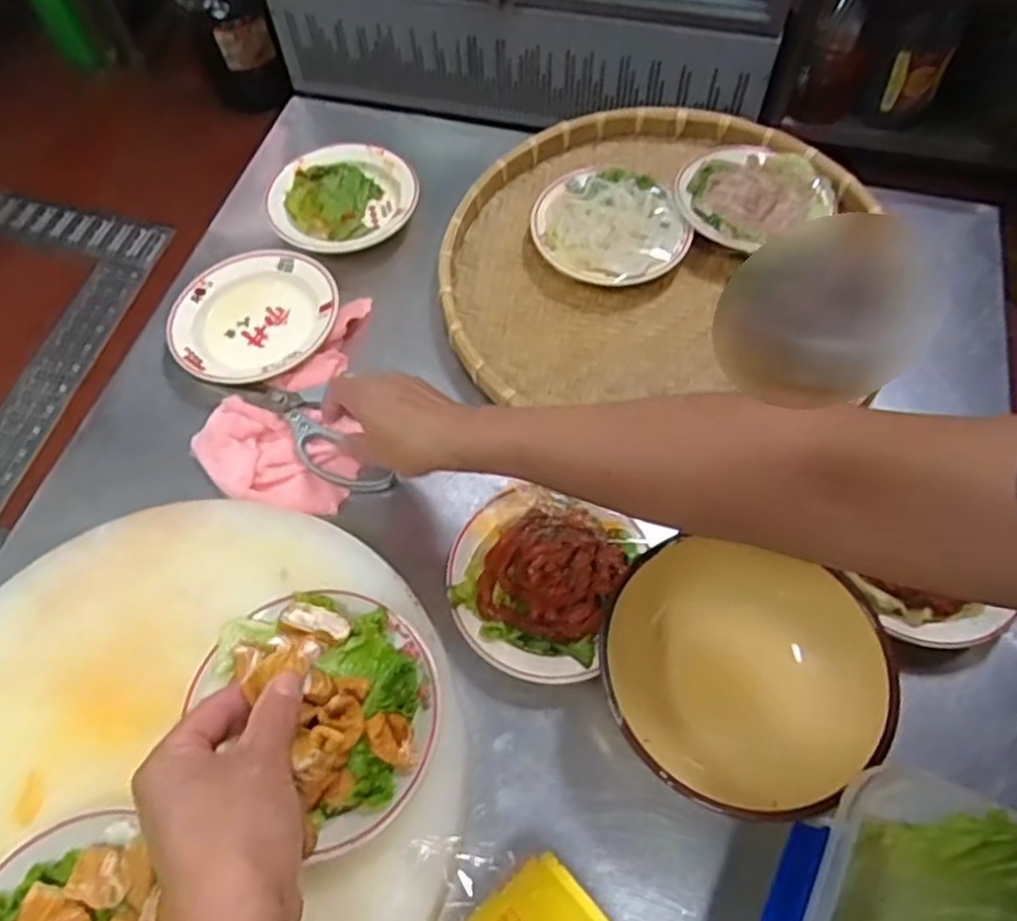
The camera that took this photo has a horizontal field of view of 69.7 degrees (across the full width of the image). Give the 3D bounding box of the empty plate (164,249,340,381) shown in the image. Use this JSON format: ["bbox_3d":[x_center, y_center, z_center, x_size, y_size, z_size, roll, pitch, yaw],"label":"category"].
[{"bbox_3d":[-0.236,-0.133,0.685,0.155,0.023,0.145,-1,61,1],"label":"empty plate"}]

